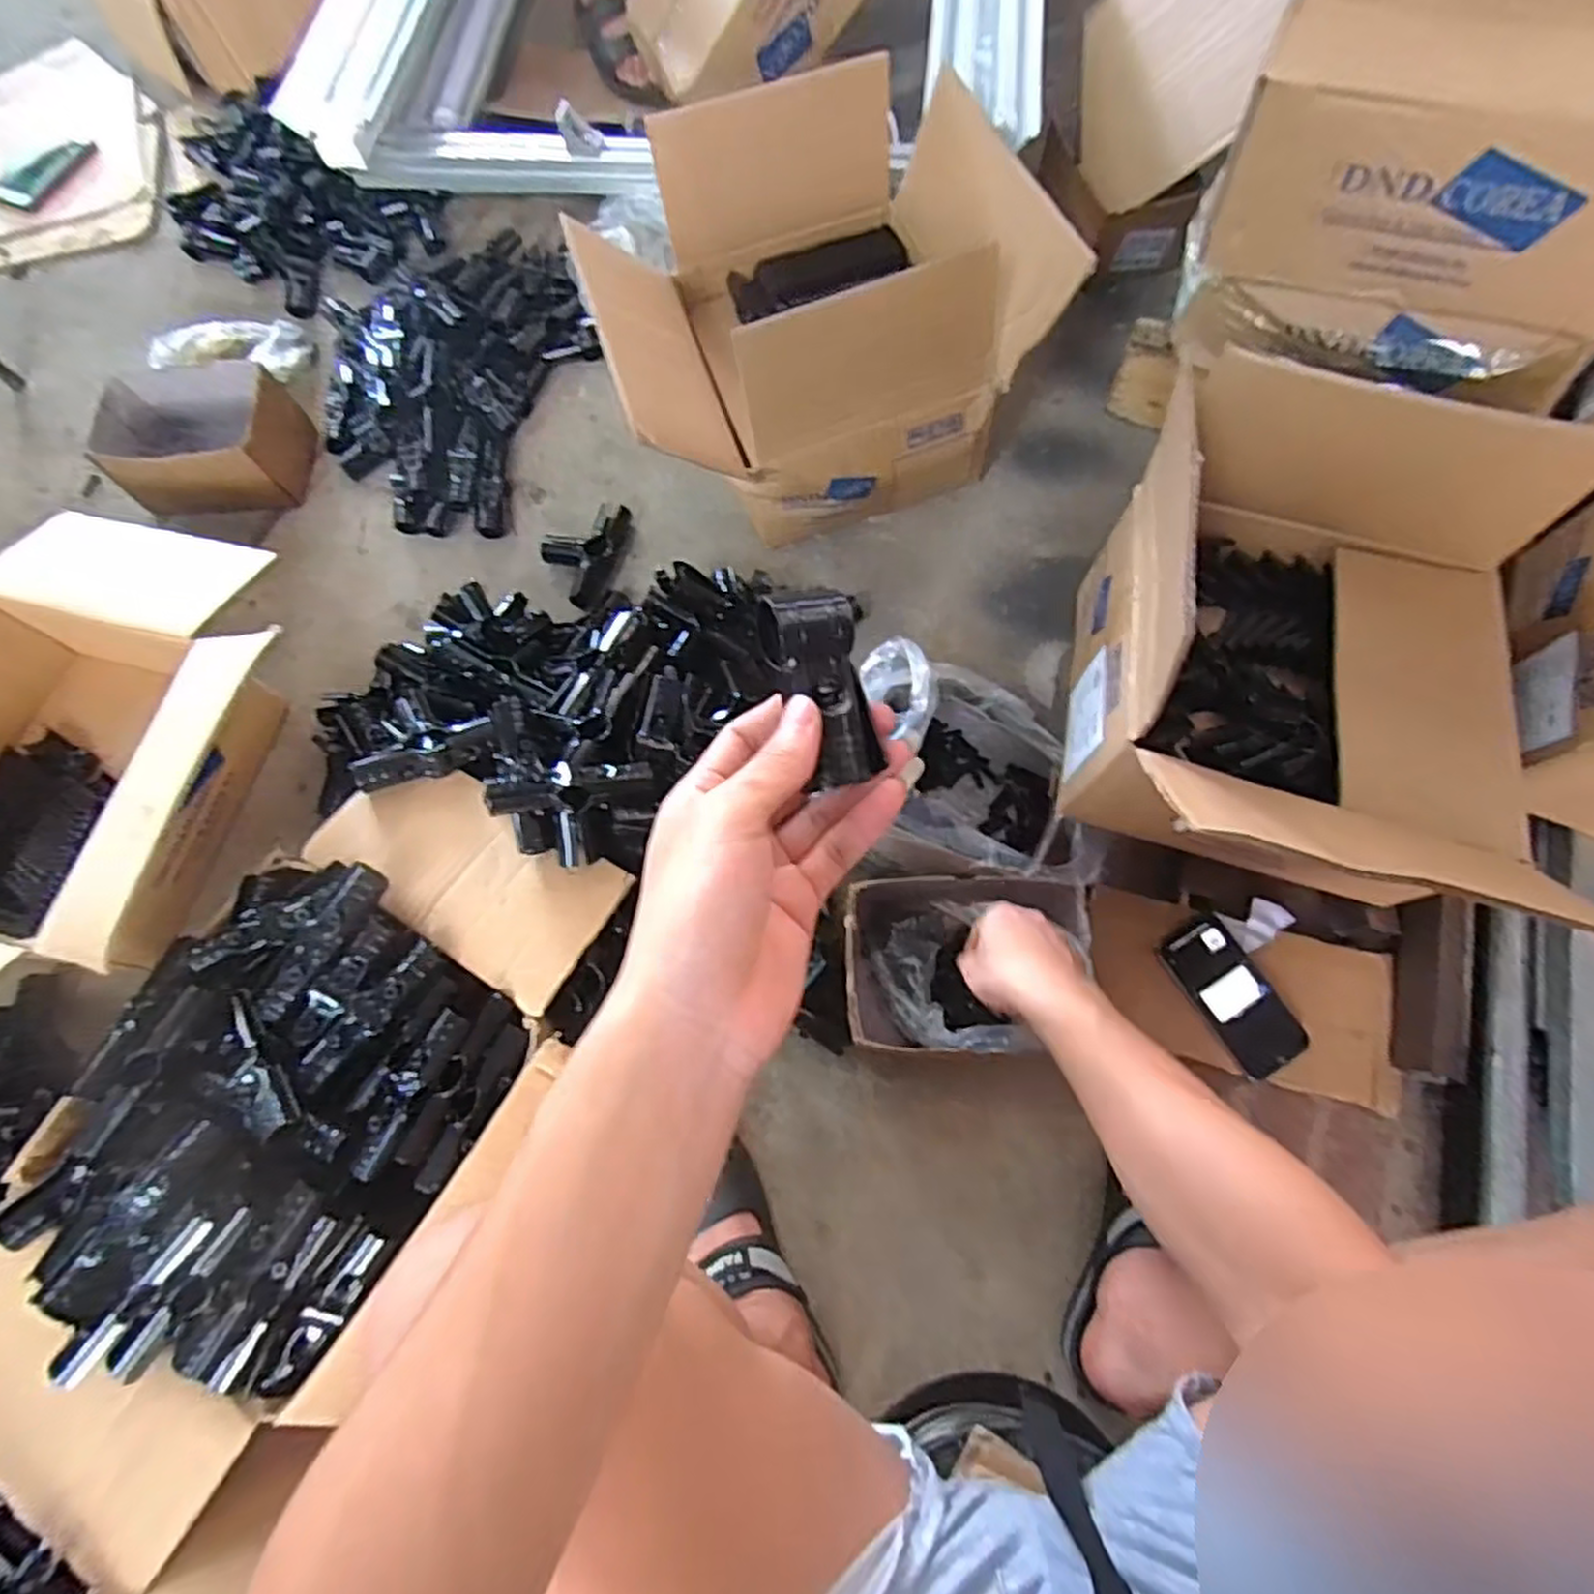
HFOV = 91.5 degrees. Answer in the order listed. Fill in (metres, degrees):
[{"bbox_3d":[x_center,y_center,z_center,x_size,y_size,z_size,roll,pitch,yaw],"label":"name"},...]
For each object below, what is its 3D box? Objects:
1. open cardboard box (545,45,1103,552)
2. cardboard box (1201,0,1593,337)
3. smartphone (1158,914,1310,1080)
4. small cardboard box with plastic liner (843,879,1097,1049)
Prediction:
[{"bbox_3d":[0.006,-0.527,0.866,0.440,0.242,0.376,-19,71,-6],"label":"open cardboard box"},{"bbox_3d":[0.551,-0.564,0.625,0.324,0.159,0.308,25,72,10],"label":"cardboard box"},{"bbox_3d":[0.405,0.182,0.717,0.077,0.010,0.146,-31,73,-10],"label":"smartphone"},{"bbox_3d":[0.145,0.153,0.706,0.203,0.103,0.147,0,70,1],"label":"small cardboard box with plastic liner"}]

